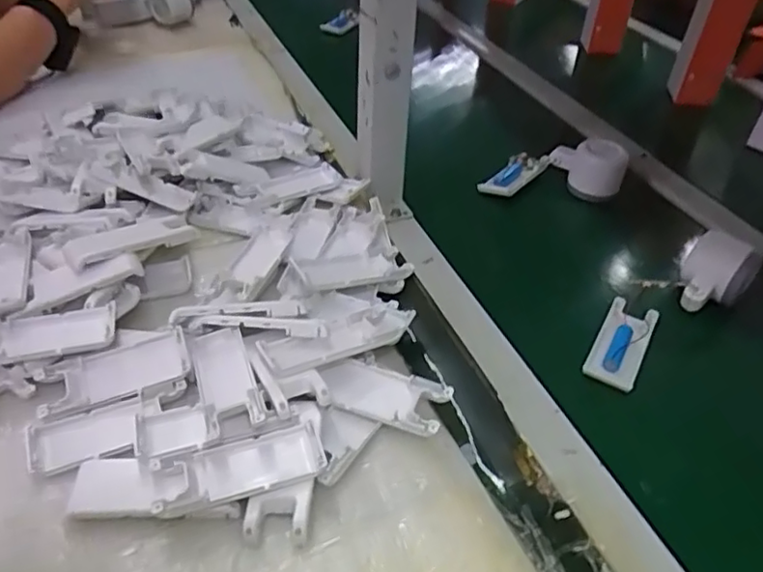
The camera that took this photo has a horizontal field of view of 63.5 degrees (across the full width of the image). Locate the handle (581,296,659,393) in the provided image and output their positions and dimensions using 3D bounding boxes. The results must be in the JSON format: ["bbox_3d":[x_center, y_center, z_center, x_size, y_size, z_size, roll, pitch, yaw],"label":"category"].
[{"bbox_3d":[0.203,0.046,0.519,0.039,0.016,0.097,24,47,22],"label":"handle"}]

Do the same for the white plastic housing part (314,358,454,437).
[{"bbox_3d":[-0.001,0.078,0.443,0.094,0.019,0.040,16,44,14],"label":"white plastic housing part"}]

